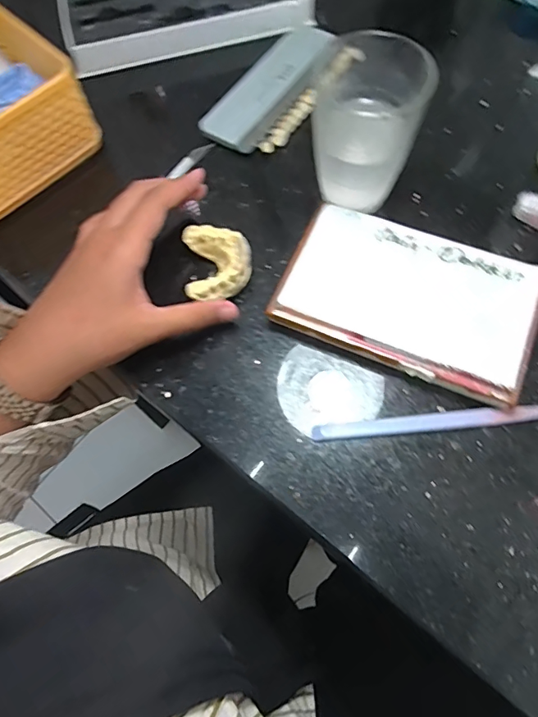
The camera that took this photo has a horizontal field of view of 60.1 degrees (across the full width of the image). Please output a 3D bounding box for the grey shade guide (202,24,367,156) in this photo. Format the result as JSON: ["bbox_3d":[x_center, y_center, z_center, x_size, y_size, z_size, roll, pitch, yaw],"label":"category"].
[{"bbox_3d":[0.006,-0.217,0.373,0.074,0.017,0.130,36,72,19],"label":"grey shade guide"}]

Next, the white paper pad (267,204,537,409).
[{"bbox_3d":[0.086,-0.037,0.293,0.150,0.020,0.089,20,68,13],"label":"white paper pad"}]

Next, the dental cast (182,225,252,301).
[{"bbox_3d":[-0.034,-0.064,0.311,0.043,0.022,0.052,-7,65,1],"label":"dental cast"}]

